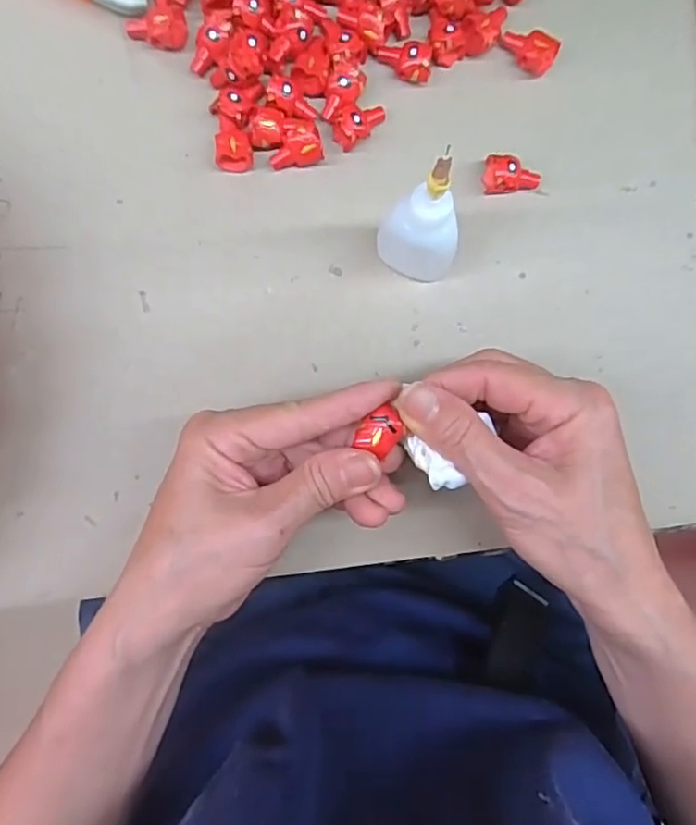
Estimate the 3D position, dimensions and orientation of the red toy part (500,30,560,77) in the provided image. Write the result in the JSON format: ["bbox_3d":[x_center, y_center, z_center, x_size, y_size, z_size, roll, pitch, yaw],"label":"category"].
[{"bbox_3d":[0.086,-0.174,0.293,0.026,0.014,0.019,40,88,-3],"label":"red toy part"}]

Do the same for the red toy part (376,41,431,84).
[{"bbox_3d":[0.027,-0.166,0.289,0.027,0.013,0.014,14,90,-4],"label":"red toy part"}]

